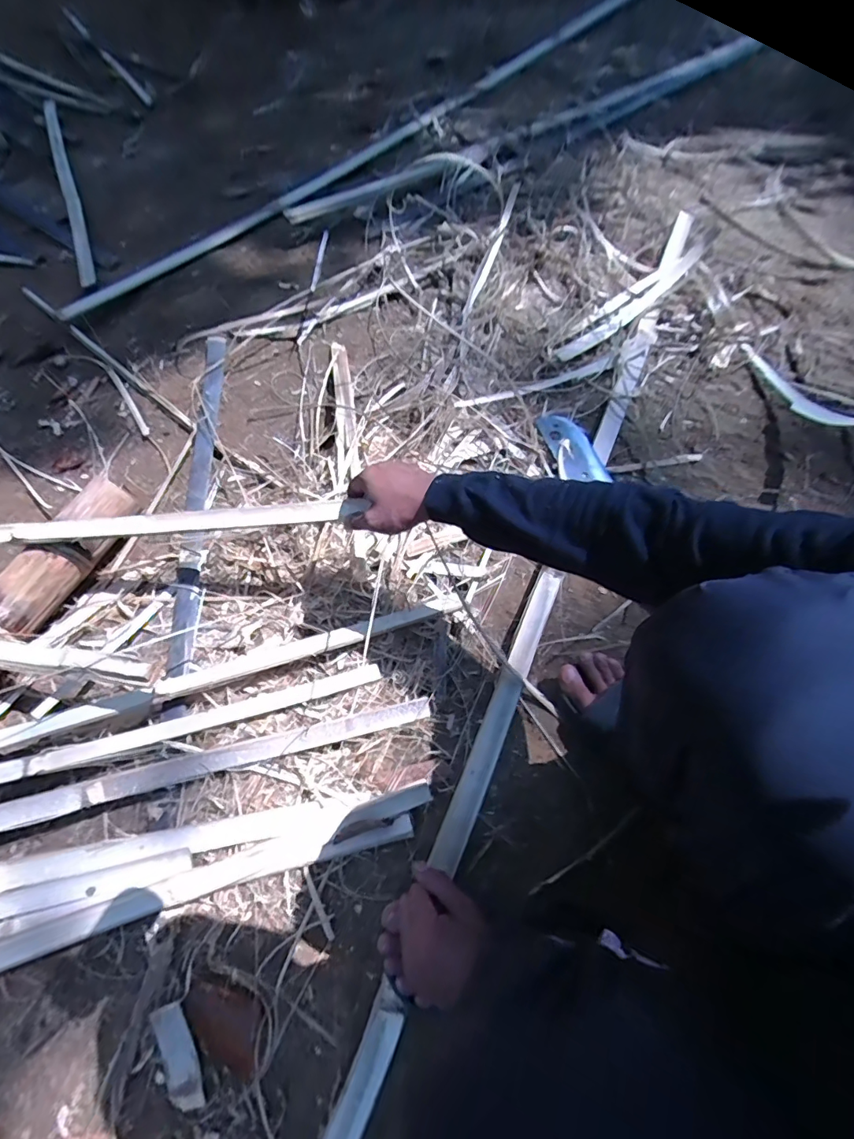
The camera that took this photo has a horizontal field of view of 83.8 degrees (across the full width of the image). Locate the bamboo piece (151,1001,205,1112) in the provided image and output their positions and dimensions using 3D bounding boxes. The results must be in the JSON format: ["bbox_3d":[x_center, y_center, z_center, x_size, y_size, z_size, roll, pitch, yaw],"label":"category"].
[{"bbox_3d":[-0.254,0.495,0.485,0.030,0.011,0.097,-21,82,-9],"label":"bamboo piece"}]

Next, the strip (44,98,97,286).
[{"bbox_3d":[-0.905,-0.985,1.190,0.040,0.014,0.913,-23,70,-11],"label":"strip"}]

